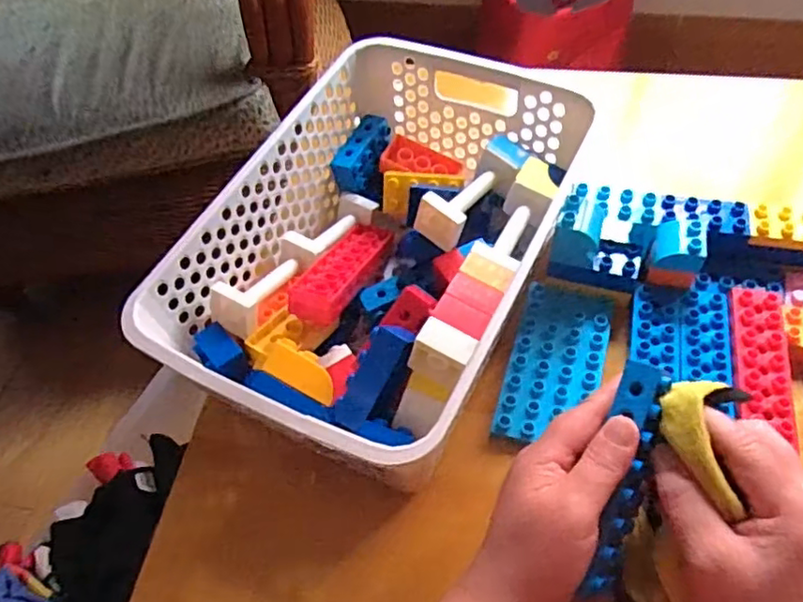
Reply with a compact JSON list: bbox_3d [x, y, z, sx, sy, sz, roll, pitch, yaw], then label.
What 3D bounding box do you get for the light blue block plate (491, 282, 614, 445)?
[{"bbox_3d":[0.107,0.043,0.445,0.063,0.010,0.122,13,58,14],"label":"light blue block plate"}]

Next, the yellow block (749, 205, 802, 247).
[{"bbox_3d":[0.278,-0.051,0.450,0.062,0.009,0.029,7,57,9],"label":"yellow block"}]

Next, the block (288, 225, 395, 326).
[{"bbox_3d":[-0.040,-0.022,0.466,0.037,0.022,0.126,13,32,13],"label":"block"}]

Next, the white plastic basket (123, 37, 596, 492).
[{"bbox_3d":[-0.010,-0.032,0.453,0.198,0.115,0.302,20,60,17],"label":"white plastic basket"}]

